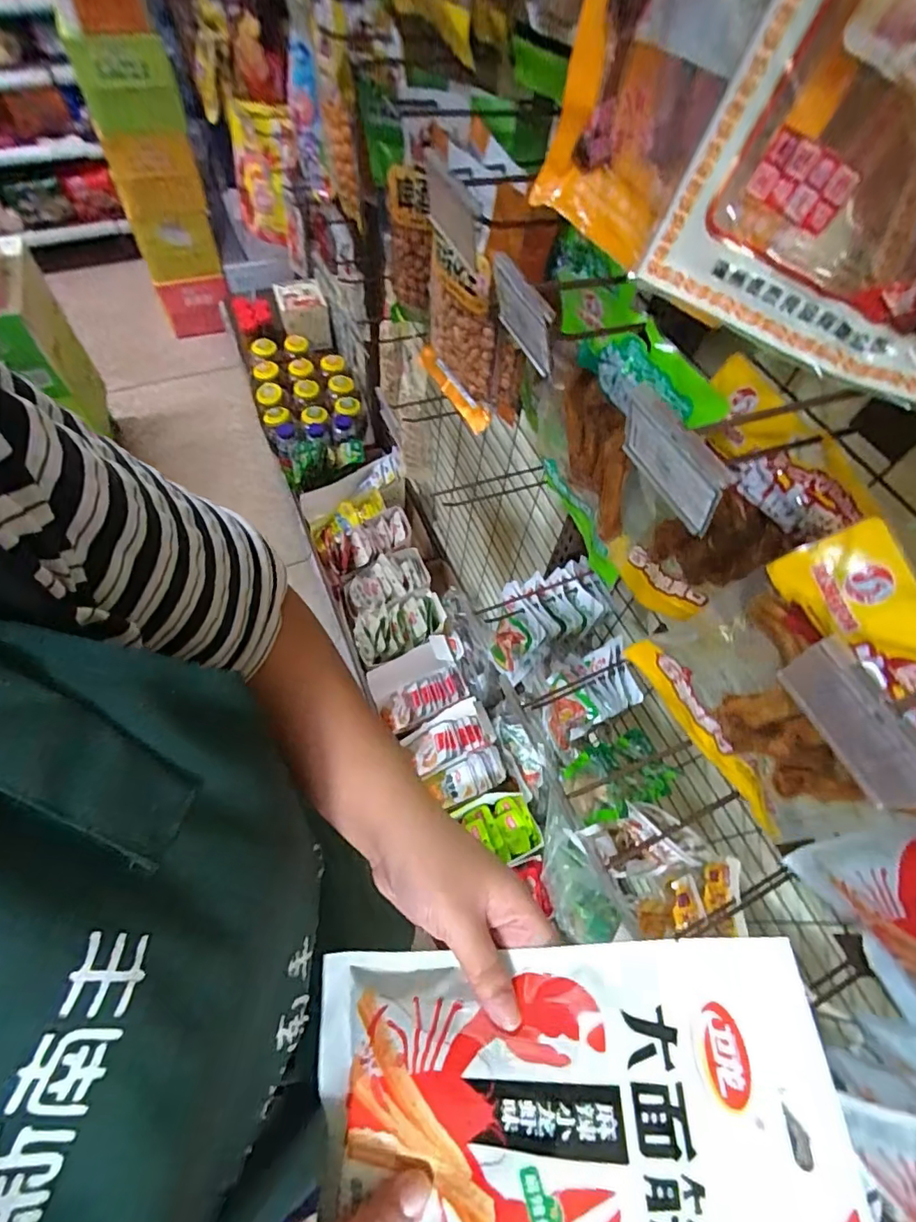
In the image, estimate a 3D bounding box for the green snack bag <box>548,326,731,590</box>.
[{"bbox_3d":[0.124,-0.135,0.453,0.034,0.211,0.135,-29,67,-18],"label":"green snack bag"}]

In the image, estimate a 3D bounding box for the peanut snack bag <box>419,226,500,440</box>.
[{"bbox_3d":[0.002,-0.303,0.574,0.033,0.172,0.126,-22,65,-15],"label":"peanut snack bag"}]

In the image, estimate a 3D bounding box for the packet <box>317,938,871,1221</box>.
[{"bbox_3d":[0.039,0.224,0.238,0.233,0.018,0.124,-12,52,16],"label":"packet"}]

